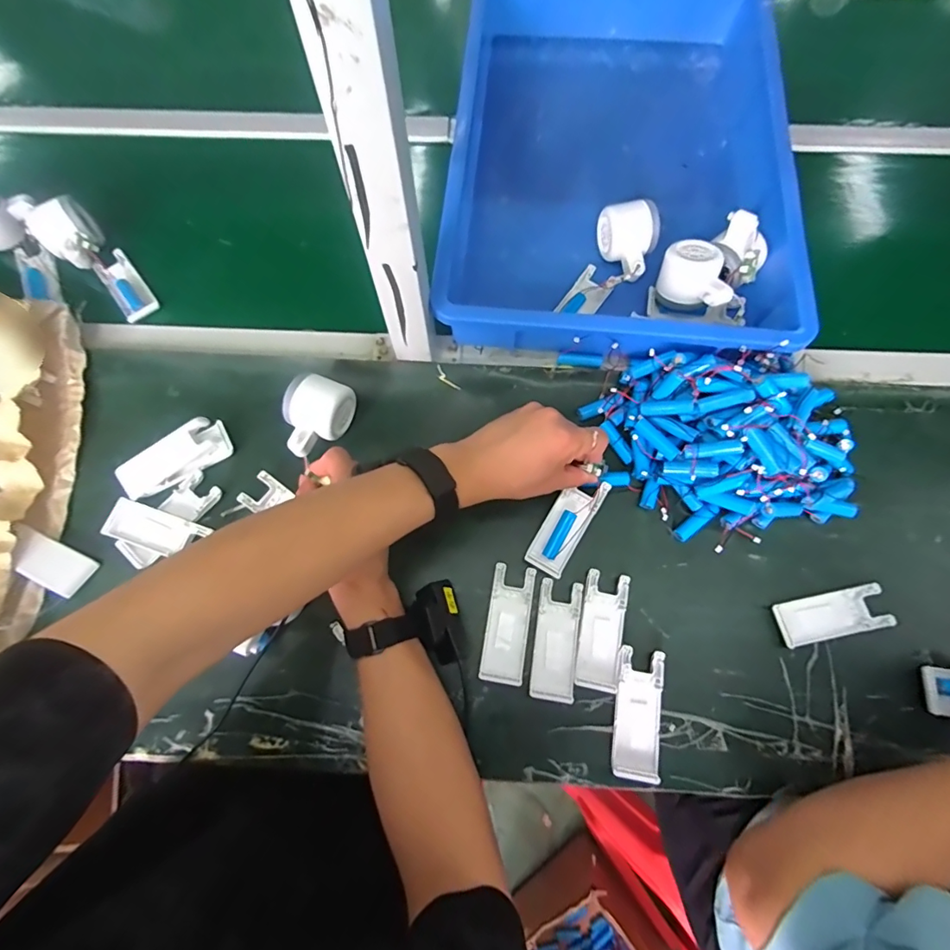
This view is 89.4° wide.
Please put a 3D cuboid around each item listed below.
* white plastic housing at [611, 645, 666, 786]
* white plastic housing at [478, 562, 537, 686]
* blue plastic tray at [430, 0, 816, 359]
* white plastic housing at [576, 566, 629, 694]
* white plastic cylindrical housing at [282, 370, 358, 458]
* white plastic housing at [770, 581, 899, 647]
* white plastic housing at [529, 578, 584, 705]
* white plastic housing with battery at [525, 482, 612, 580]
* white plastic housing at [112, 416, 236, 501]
[{"bbox_3d":[0.143,0.208,0.421,0.040,0.014,0.103,9,72,4],"label":"white plastic housing"},{"bbox_3d":[0.031,0.138,0.448,0.039,0.008,0.103,9,72,4],"label":"white plastic housing"},{"bbox_3d":[0.170,-0.398,0.601,0.370,0.112,0.588,6,71,3],"label":"blue plastic tray"},{"bbox_3d":[0.118,0.143,0.443,0.039,0.006,0.102,12,72,4],"label":"white plastic housing"},{"bbox_3d":[-0.164,-0.058,0.485,0.053,0.050,0.078,28,74,9],"label":"white plastic cylindrical housing"},{"bbox_3d":[0.332,0.132,0.447,0.100,0.011,0.040,-12,72,-4],"label":"white plastic housing"},{"bbox_3d":[0.075,0.151,0.441,0.039,0.008,0.103,8,72,3],"label":"white plastic housing"},{"bbox_3d":[0.091,0.048,0.470,0.041,0.011,0.103,35,87,11],"label":"white plastic housing with battery"},{"bbox_3d":[-0.313,-0.018,0.505,0.110,0.018,0.049,-32,74,-10],"label":"white plastic housing"}]

